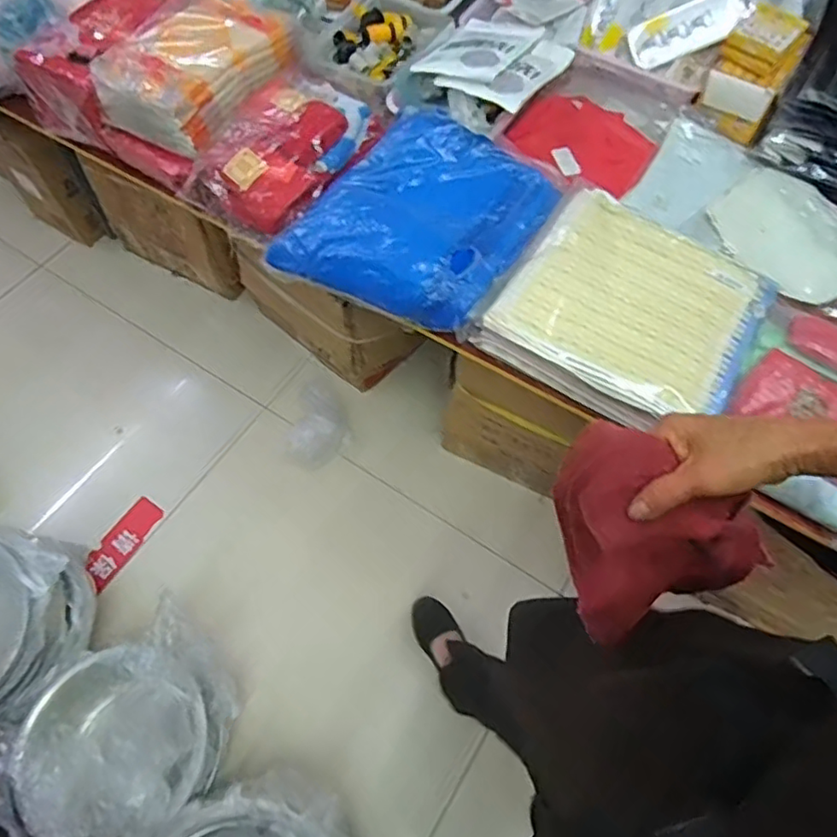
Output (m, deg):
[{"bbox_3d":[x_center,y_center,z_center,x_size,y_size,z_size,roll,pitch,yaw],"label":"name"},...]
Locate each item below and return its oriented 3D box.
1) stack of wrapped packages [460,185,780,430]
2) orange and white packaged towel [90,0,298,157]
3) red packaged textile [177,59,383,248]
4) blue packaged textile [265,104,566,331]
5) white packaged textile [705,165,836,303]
[{"bbox_3d":[0.326,-0.164,0.932,0.358,0.081,0.331,32,67,15],"label":"stack of wrapped packages"},{"bbox_3d":[-0.396,-0.640,1.068,0.231,0.100,0.333,22,64,10],"label":"orange and white packaged towel"},{"bbox_3d":[-0.229,-0.488,1.054,0.218,0.108,0.356,26,66,13],"label":"red packaged textile"},{"bbox_3d":[0.011,-0.346,1.004,0.350,0.088,0.399,31,67,15],"label":"blue packaged textile"},{"bbox_3d":[0.672,-0.331,1.057,0.266,0.022,0.274,-39,69,-18],"label":"white packaged textile"}]

